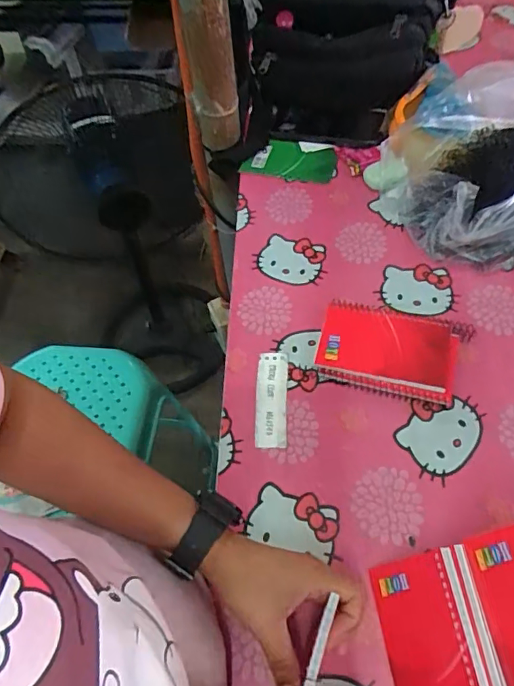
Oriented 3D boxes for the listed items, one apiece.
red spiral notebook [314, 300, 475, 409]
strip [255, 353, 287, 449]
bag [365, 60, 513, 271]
[{"bbox_3d":[0.142,0.009,0.513,0.149,0.018,0.098,11,59,11],"label":"red spiral notebook"},{"bbox_3d":[0.015,0.057,0.507,0.031,0.005,0.106,-1,56,7],"label":"strip"},{"bbox_3d":[0.272,-0.222,0.598,0.246,0.104,0.275,26,63,19],"label":"bag"}]

